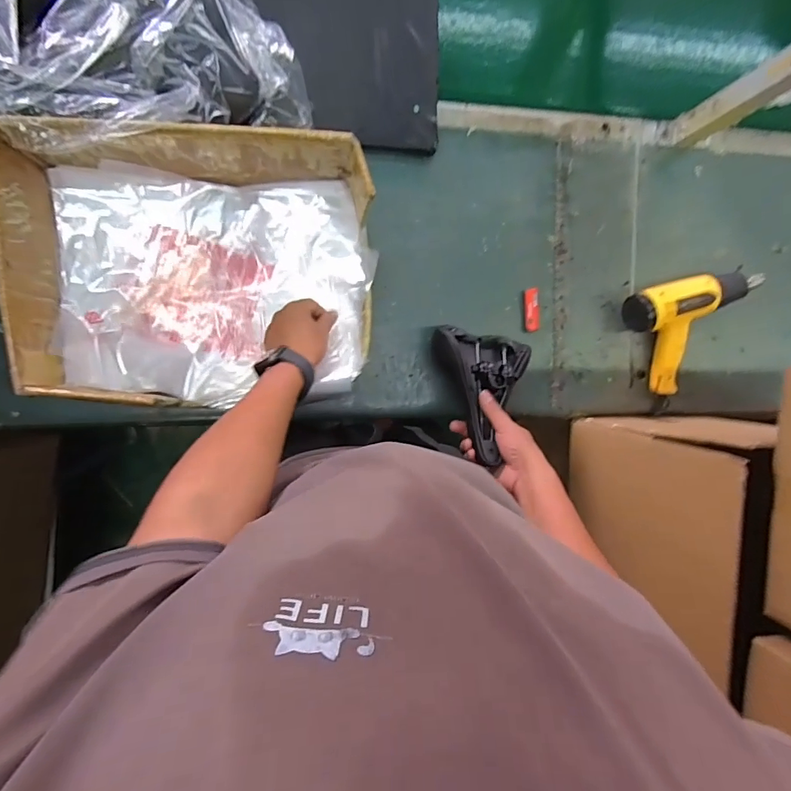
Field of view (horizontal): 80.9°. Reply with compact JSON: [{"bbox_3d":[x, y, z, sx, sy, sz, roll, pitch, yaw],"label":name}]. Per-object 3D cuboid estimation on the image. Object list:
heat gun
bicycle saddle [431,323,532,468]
[{"bbox_3d":[0.560,-0.128,0.850,0.250,0.072,0.199,-22,97,-7],"label":"heat gun"},{"bbox_3d":[0.152,-0.011,0.721,0.129,0.098,0.230,4,54,-41],"label":"bicycle saddle"}]

